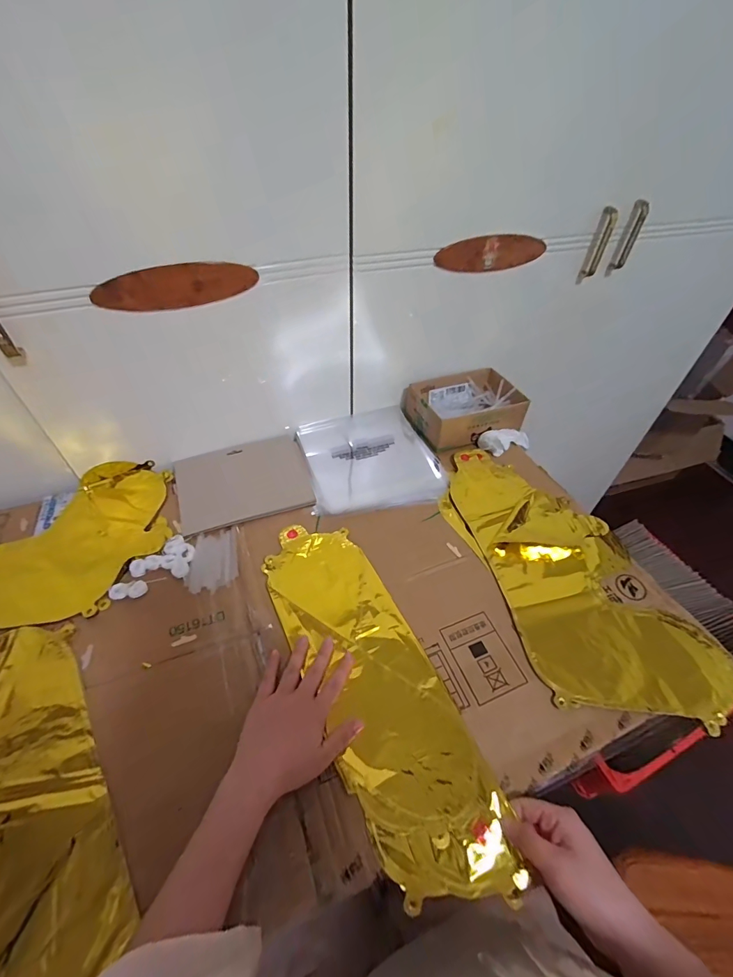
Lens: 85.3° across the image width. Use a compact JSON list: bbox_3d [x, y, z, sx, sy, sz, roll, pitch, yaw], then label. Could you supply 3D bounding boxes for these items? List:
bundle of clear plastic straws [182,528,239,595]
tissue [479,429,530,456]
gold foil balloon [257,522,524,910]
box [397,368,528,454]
[{"bbox_3d":[-0.205,0.095,0.528,0.064,0.007,0.087,-10,48,-11],"label":"bundle of clear plastic straws"},{"bbox_3d":[0.254,-0.085,0.713,0.108,0.032,0.037,-9,46,-28],"label":"tissue"},{"bbox_3d":[0.003,0.205,0.453,0.132,0.012,0.416,-20,53,-20],"label":"gold foil balloon"},{"bbox_3d":[0.184,-0.152,0.750,0.193,0.061,0.144,-12,48,-13],"label":"box"}]

